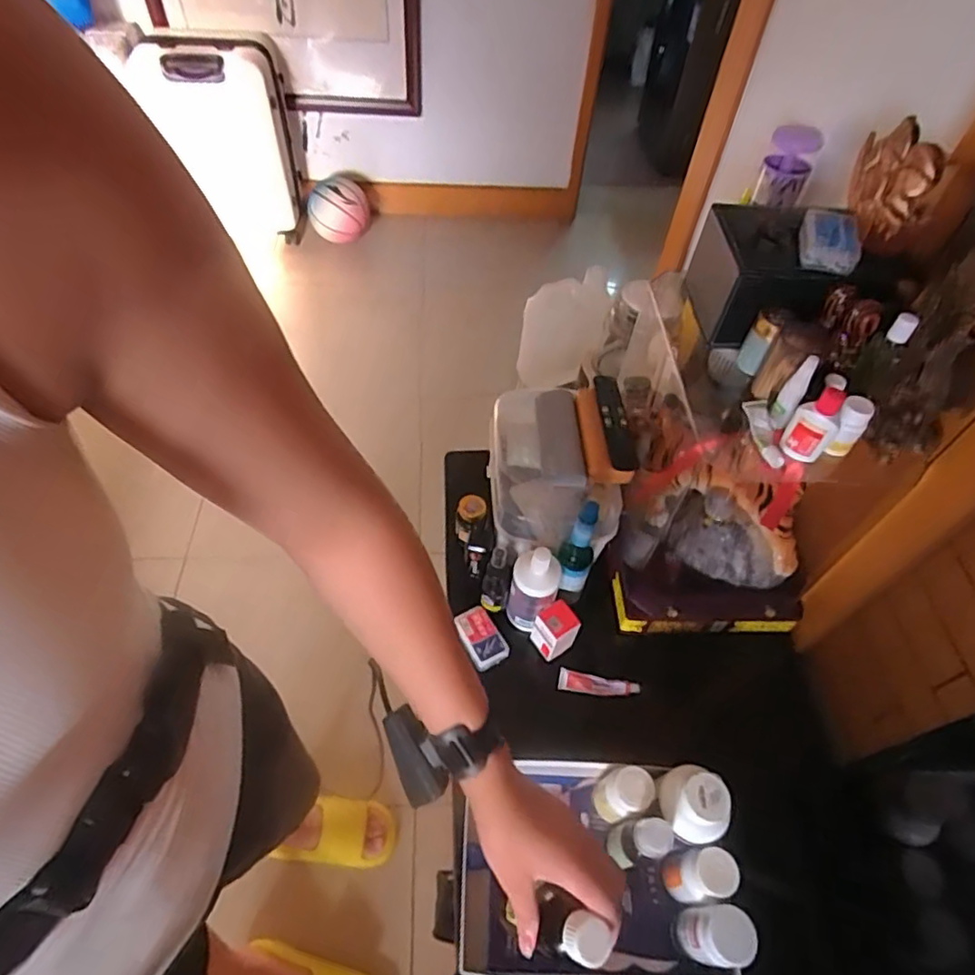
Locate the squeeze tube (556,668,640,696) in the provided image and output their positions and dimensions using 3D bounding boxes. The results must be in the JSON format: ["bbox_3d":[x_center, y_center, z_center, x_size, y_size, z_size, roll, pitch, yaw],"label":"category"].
[{"bbox_3d":[0.149,0.265,0.806,0.107,0.020,0.026,9,53,3],"label":"squeeze tube"}]

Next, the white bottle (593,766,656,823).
[{"bbox_3d":[0.151,0.348,0.683,0.052,0.085,0.050,-13,55,-13],"label":"white bottle"}]

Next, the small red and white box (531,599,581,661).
[{"bbox_3d":[0.090,0.193,0.806,0.045,0.074,0.047,-28,59,-22],"label":"small red and white box"}]

